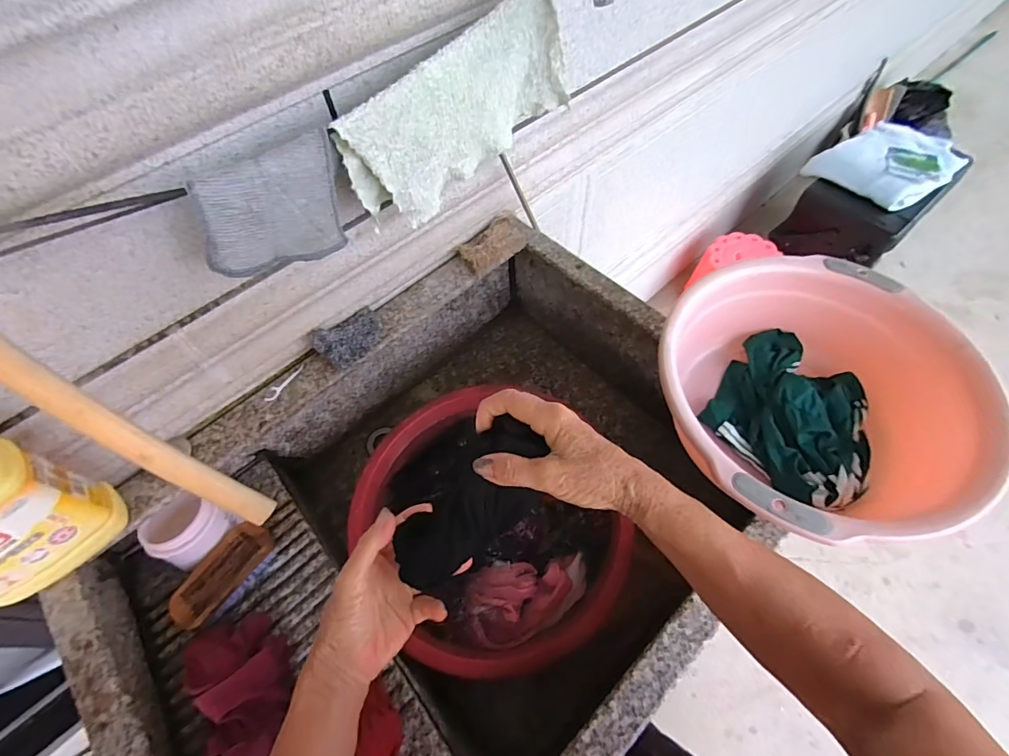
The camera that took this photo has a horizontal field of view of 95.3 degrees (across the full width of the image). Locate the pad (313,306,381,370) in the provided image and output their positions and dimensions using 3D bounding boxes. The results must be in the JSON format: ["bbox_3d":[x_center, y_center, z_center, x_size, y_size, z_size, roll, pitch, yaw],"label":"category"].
[{"bbox_3d":[-0.216,-0.056,0.651,0.094,0.015,0.062,-33,97,-30],"label":"pad"}]

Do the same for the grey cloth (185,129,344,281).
[{"bbox_3d":[-0.220,-0.157,0.438,0.126,0.117,0.016,-29,59,-28],"label":"grey cloth"}]

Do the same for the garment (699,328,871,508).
[{"bbox_3d":[0.347,0.036,0.538,0.183,0.052,0.182,-38,65,-18],"label":"garment"}]

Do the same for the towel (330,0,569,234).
[{"bbox_3d":[-0.049,-0.291,0.509,0.280,0.160,0.029,-36,65,-18],"label":"towel"}]

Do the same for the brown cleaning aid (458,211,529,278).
[{"bbox_3d":[-0.016,-0.215,0.733,0.114,0.036,0.056,-41,66,-20],"label":"brown cleaning aid"}]

